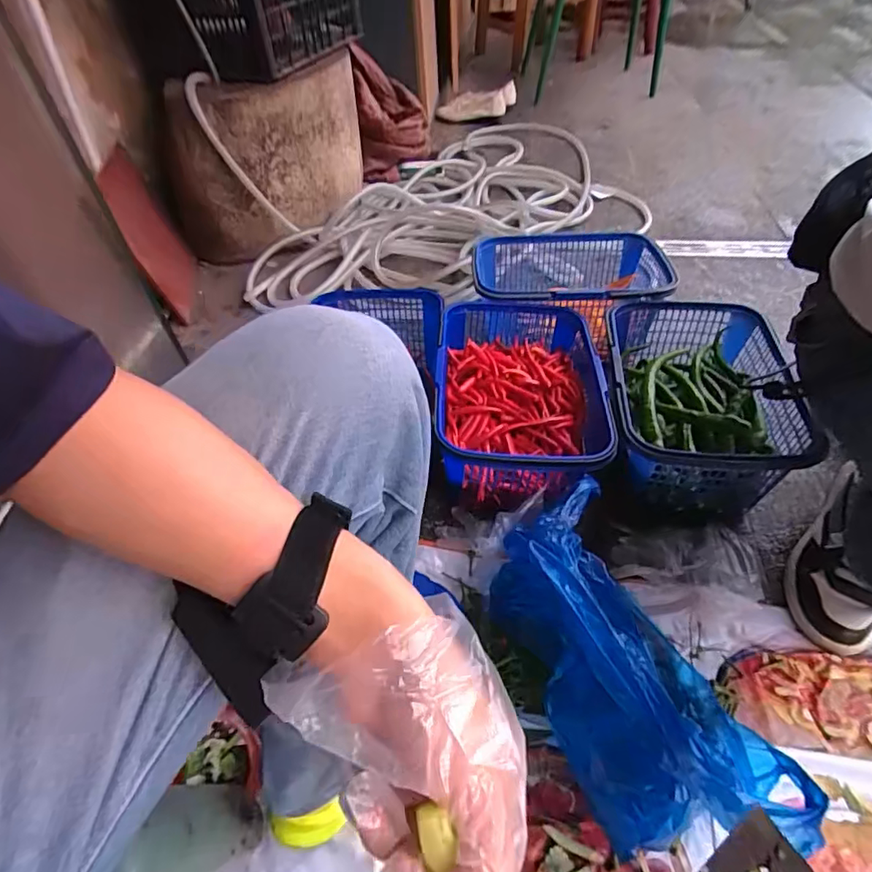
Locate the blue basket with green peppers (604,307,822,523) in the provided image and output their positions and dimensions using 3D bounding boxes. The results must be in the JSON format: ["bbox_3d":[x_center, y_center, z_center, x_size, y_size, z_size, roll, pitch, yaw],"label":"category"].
[{"bbox_3d":[0.369,-0.046,0.776,0.231,0.166,0.317,10,50,12],"label":"blue basket with green peppers"}]

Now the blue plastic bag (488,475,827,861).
[{"bbox_3d":[0.188,0.231,0.535,0.187,0.176,0.341,-23,51,-16],"label":"blue plastic bag"}]

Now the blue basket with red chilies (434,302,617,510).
[{"bbox_3d":[0.139,-0.045,0.799,0.254,0.168,0.346,1,49,5],"label":"blue basket with red chilies"}]

